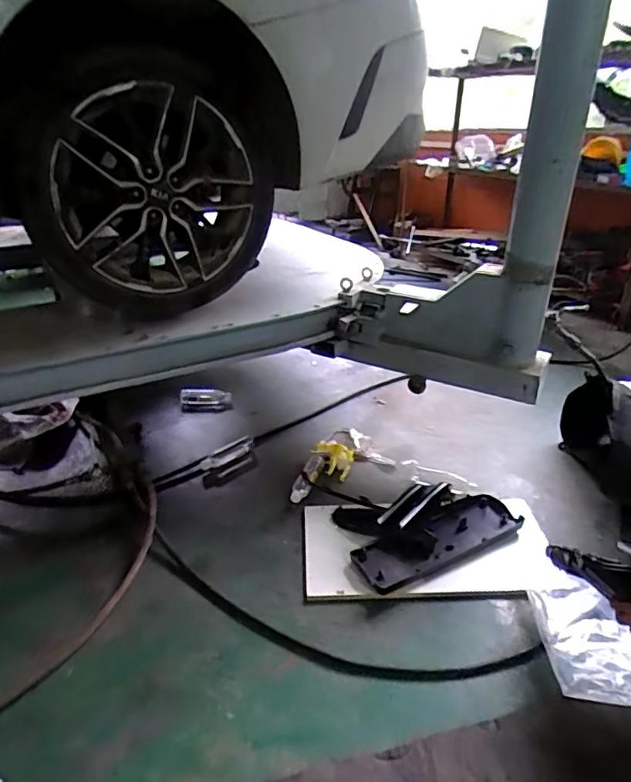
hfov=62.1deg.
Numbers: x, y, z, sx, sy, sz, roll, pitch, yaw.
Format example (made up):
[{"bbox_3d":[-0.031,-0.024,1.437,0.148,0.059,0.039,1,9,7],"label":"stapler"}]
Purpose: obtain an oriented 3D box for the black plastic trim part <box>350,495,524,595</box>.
[{"bbox_3d":[0.330,0.399,1.403,0.485,0.041,0.184,-14,30,-23],"label":"black plastic trim part"}]

